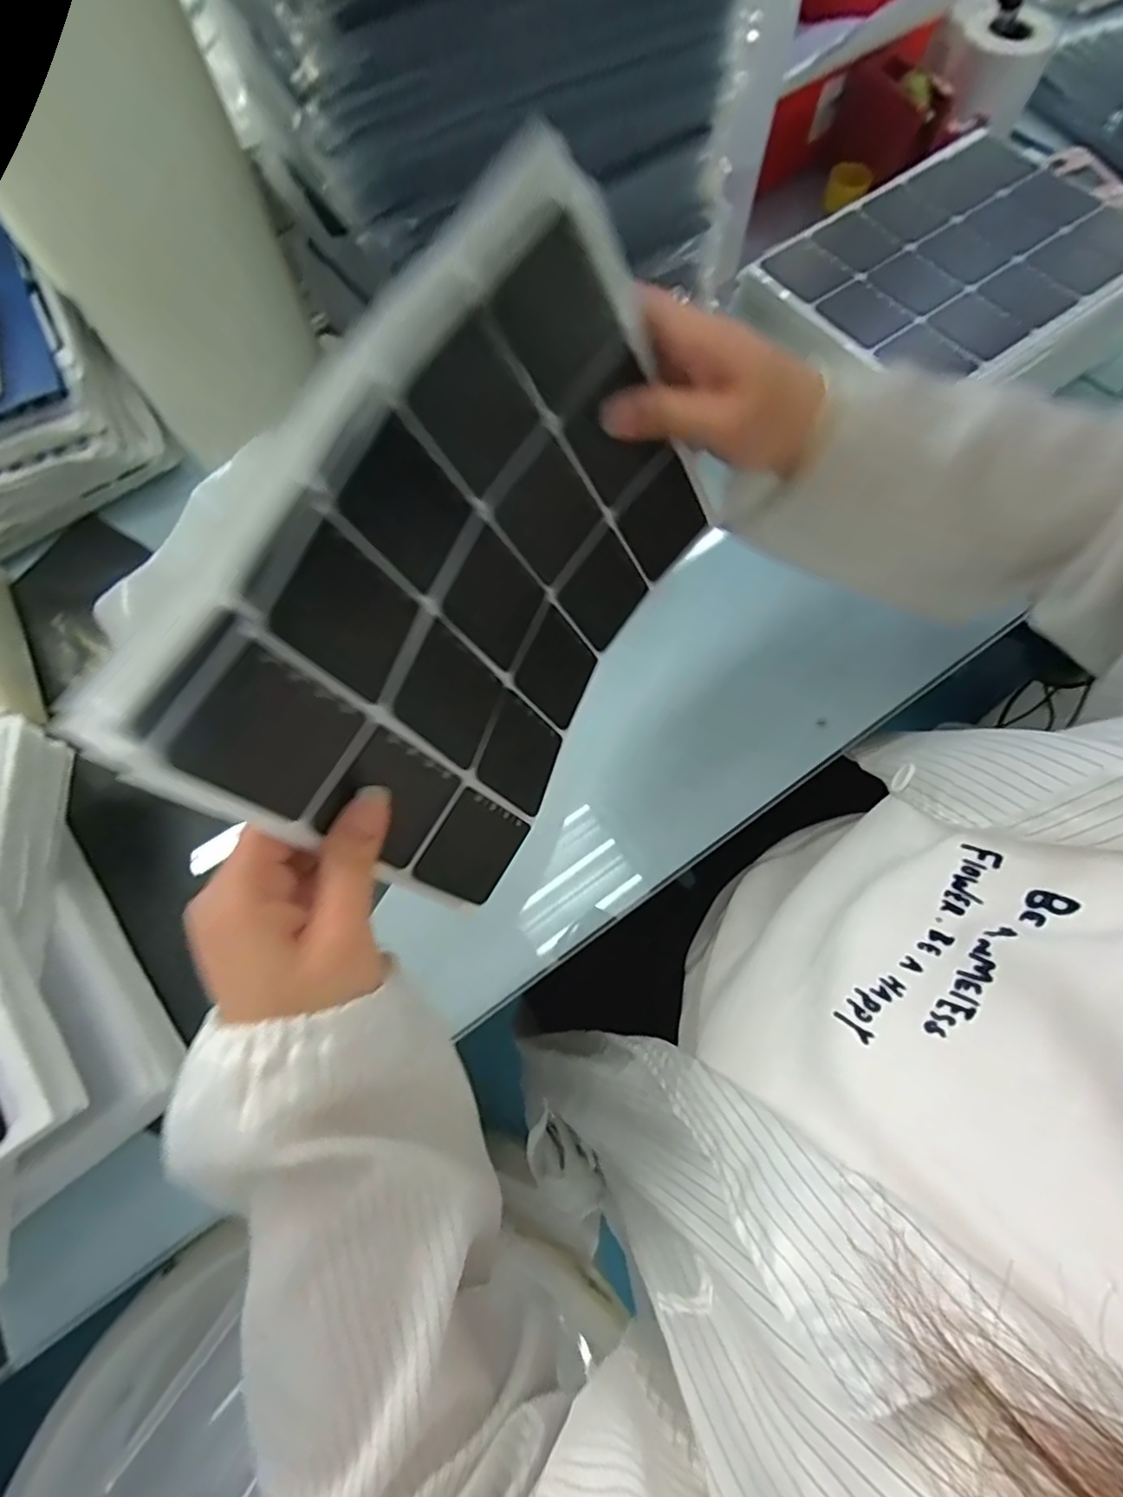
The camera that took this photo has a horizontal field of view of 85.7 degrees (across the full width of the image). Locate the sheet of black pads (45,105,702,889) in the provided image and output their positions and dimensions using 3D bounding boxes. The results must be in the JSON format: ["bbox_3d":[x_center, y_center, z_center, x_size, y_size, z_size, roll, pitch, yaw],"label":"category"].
[{"bbox_3d":[-0.035,-0.073,0.279,0.042,0.193,0.264,20,75,42],"label":"sheet of black pads"}]

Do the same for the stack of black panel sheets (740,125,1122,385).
[{"bbox_3d":[0.315,-0.380,0.464,0.293,0.034,0.201,-34,73,-13],"label":"stack of black panel sheets"}]

